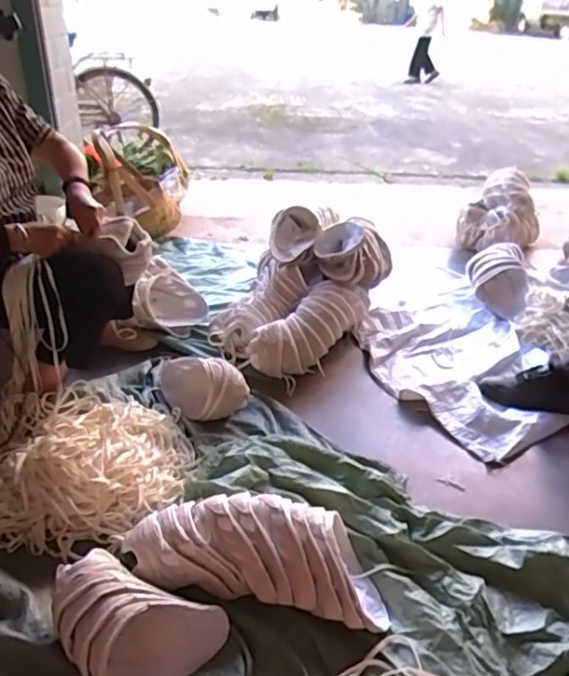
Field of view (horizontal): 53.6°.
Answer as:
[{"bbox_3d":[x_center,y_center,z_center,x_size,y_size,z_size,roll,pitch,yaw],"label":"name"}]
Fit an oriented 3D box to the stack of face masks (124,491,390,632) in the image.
[{"bbox_3d":[-0.040,0.378,1.019,0.451,0.126,0.164,8,33,5],"label":"stack of face masks"}]

